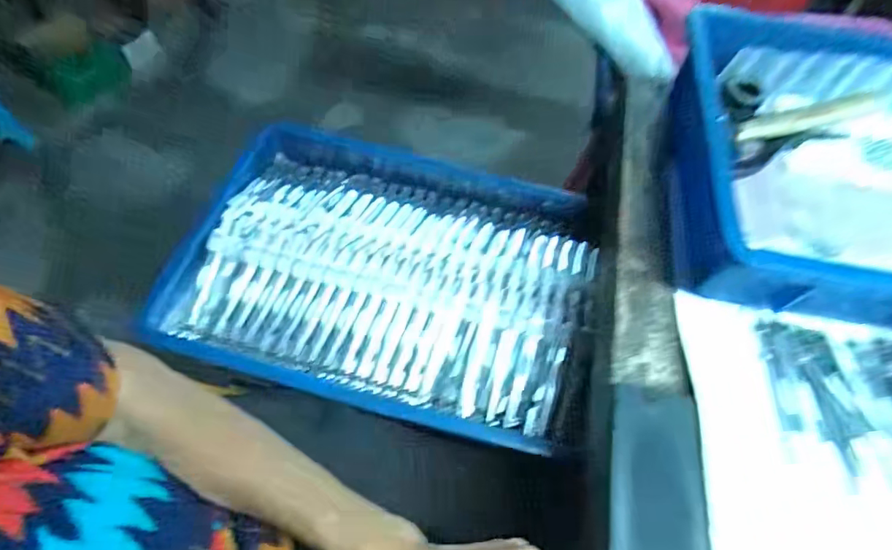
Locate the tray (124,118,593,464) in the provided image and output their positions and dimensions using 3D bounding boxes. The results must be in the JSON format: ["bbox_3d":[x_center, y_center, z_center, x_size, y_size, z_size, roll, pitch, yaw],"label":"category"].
[{"bbox_3d":[-0.063,-0.016,0.535,0.421,0.045,0.314,15,59,5],"label":"tray"}]

